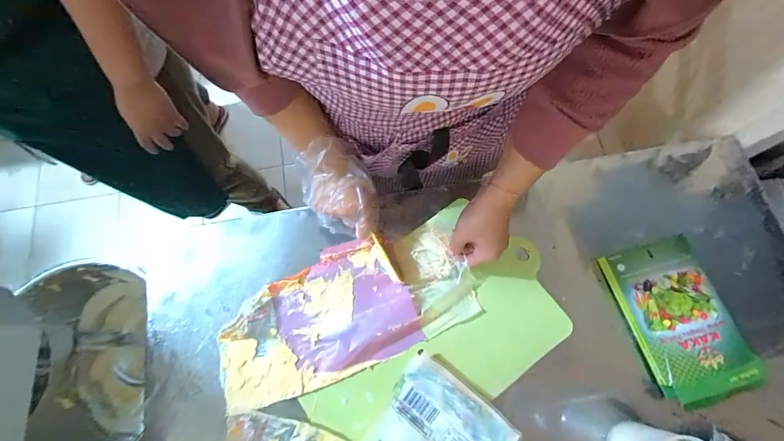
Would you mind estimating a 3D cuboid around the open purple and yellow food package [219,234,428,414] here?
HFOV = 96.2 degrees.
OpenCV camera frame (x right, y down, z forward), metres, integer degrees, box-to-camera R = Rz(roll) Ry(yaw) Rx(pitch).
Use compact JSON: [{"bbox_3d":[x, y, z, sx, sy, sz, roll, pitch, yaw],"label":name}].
[{"bbox_3d":[-0.106,0.137,0.473,0.259,0.021,0.157,-23,76,-5],"label":"open purple and yellow food package"}]

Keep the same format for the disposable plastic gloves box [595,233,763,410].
[{"bbox_3d":[0.369,0.123,0.455,0.114,0.036,0.192,-18,73,-7],"label":"disposable plastic gloves box"}]

